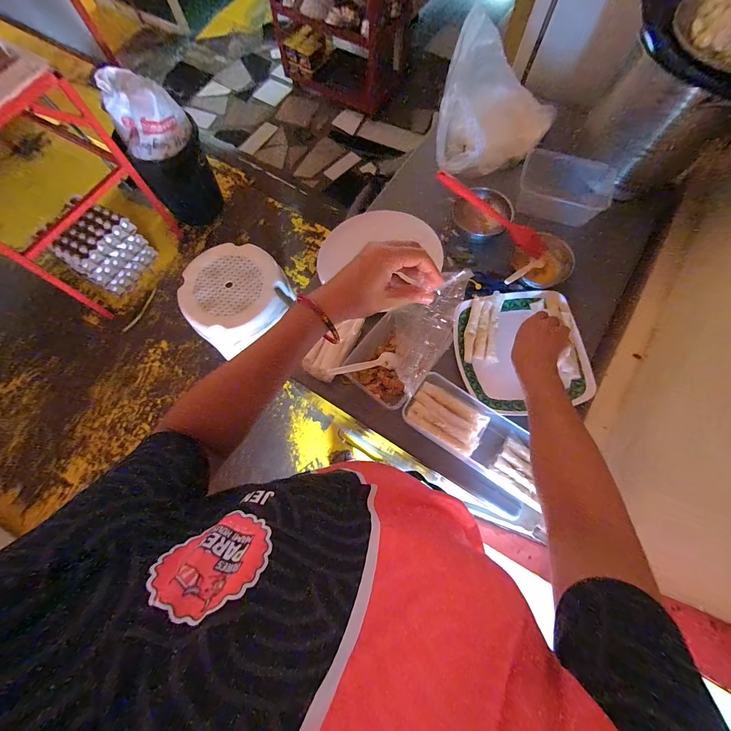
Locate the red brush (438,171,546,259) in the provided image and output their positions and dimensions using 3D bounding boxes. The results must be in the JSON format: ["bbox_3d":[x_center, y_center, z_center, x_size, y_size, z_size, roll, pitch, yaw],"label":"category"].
[{"bbox_3d":[0.248,-0.300,0.637,0.255,0.029,0.042,44,78,12],"label":"red brush"}]

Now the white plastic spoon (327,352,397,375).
[{"bbox_3d":[-0.005,0.002,0.552,0.116,0.010,0.023,-14,73,-4],"label":"white plastic spoon"}]

